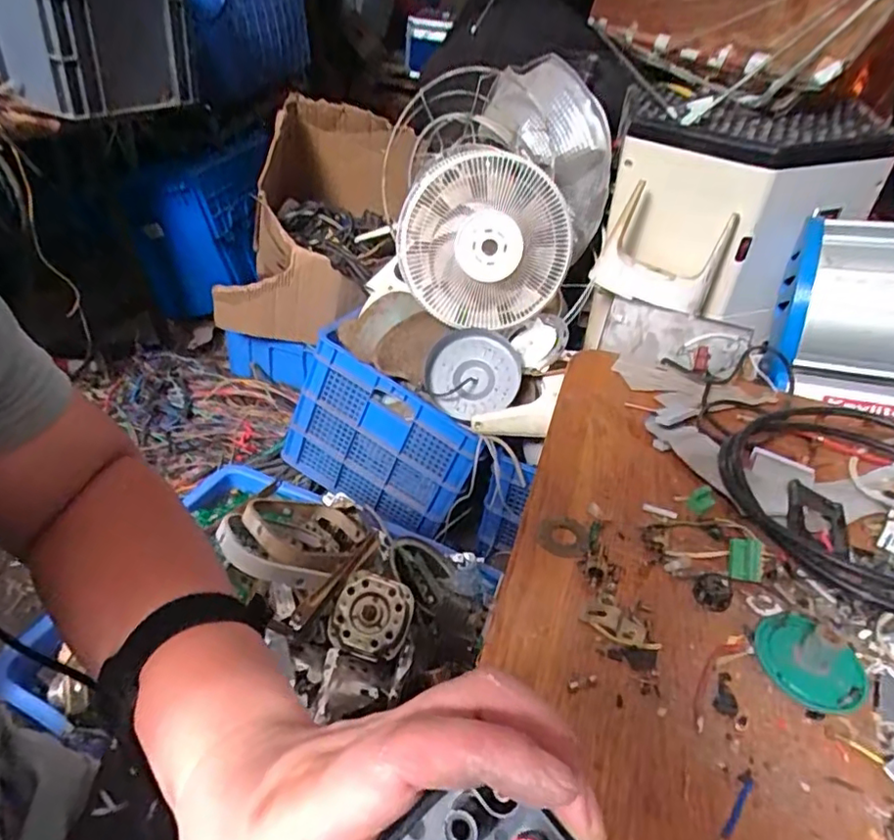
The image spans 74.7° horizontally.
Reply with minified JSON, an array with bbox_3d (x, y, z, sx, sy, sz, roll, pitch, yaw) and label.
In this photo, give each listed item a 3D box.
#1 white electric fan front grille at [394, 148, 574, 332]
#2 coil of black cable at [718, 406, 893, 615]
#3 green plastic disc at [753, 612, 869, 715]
[{"bbox_3d":[0.063,-0.318,1.068,0.321,0.281,0.085,9,35,0],"label":"white electric fan front grille"},{"bbox_3d":[0.369,0.063,0.510,0.246,0.034,0.247,3,35,-2],"label":"coil of black cable"},{"bbox_3d":[0.241,0.151,0.382,0.064,0.031,0.068,-20,42,-33],"label":"green plastic disc"}]

